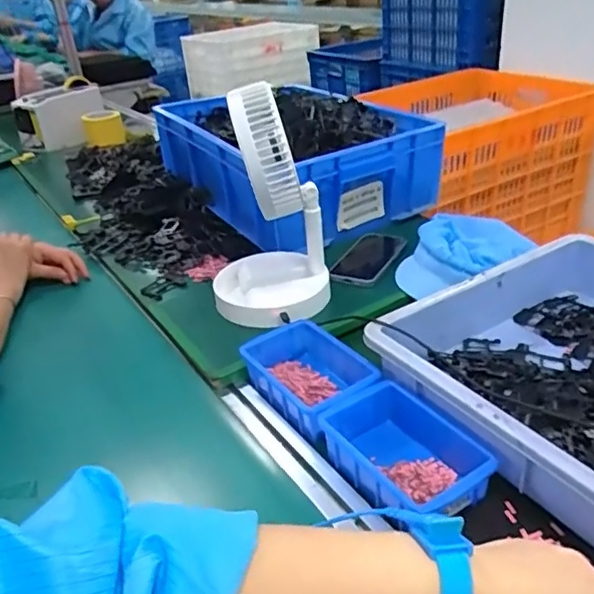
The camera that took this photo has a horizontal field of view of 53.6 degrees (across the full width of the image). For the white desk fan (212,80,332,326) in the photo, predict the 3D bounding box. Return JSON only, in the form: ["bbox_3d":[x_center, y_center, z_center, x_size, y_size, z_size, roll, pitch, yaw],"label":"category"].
[{"bbox_3d":[-0.047,-0.124,0.772,0.158,0.286,0.159,-7,31,-3],"label":"white desk fan"}]

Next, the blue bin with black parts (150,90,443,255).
[{"bbox_3d":[-0.027,-0.264,1.092,0.323,0.168,0.518,-22,34,-26],"label":"blue bin with black parts"}]

